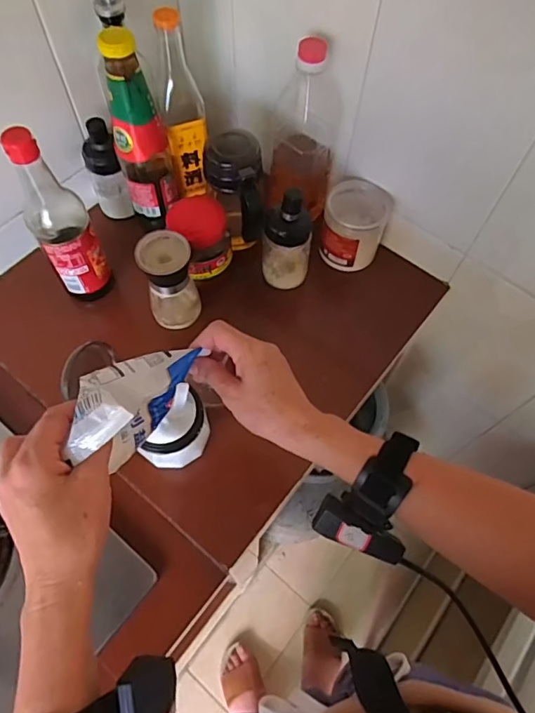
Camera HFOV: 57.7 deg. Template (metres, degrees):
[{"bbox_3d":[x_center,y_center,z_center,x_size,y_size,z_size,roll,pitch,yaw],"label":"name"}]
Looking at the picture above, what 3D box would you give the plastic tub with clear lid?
[{"bbox_3d":[0.120,-0.185,0.684,0.085,0.083,0.088,1,64,-1],"label":"plastic tub with clear lid"}]

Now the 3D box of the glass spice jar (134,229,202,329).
[{"bbox_3d":[-0.120,-0.092,0.602,0.061,0.121,0.060,1,64,-1],"label":"glass spice jar"}]

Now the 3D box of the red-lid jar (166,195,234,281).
[{"bbox_3d":[-0.084,-0.151,0.628,0.070,0.081,0.068,1,64,-1],"label":"red-lid jar"}]

